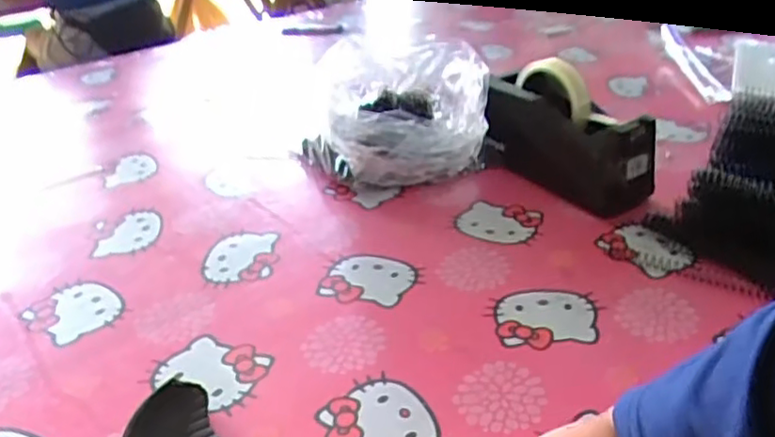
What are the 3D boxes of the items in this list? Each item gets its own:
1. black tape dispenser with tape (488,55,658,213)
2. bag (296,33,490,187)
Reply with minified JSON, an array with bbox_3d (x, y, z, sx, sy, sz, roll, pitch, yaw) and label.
[{"bbox_3d":[0.191,-0.092,0.703,0.073,0.127,0.181,-28,40,-34],"label":"black tape dispenser with tape"},{"bbox_3d":[0.007,-0.118,0.766,0.208,0.129,0.173,-6,32,-5],"label":"bag"}]

